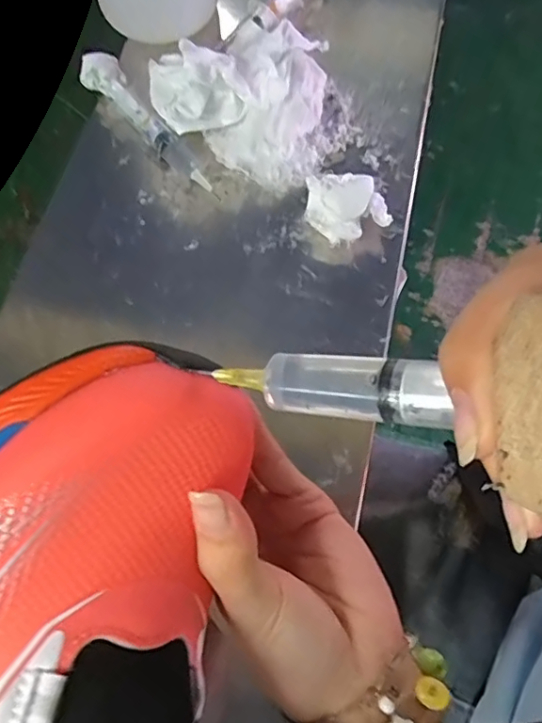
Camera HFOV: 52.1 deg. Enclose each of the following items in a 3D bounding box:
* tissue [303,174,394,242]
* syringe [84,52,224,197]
[{"bbox_3d":[0.049,-0.099,0.351,0.053,0.039,0.034,9,69,3],"label":"tissue"},{"bbox_3d":[-0.085,-0.164,0.379,0.022,0.025,0.135,-39,74,-14],"label":"syringe"}]

